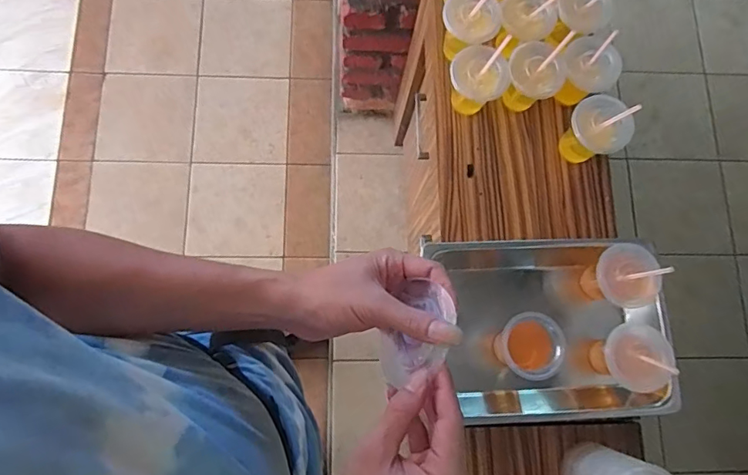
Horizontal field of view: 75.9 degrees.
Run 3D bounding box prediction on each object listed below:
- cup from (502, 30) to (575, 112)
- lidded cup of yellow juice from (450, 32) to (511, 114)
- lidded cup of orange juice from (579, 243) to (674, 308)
[{"bbox_3d":[0.256,-0.262,0.753,0.084,0.141,0.094,24,77,2],"label":"cup"},{"bbox_3d":[0.164,-0.253,0.749,0.084,0.136,0.080,1,78,-4],"label":"lidded cup of yellow juice"},{"bbox_3d":[0.365,0.056,0.697,0.077,0.170,0.089,-11,79,-6],"label":"lidded cup of orange juice"}]

